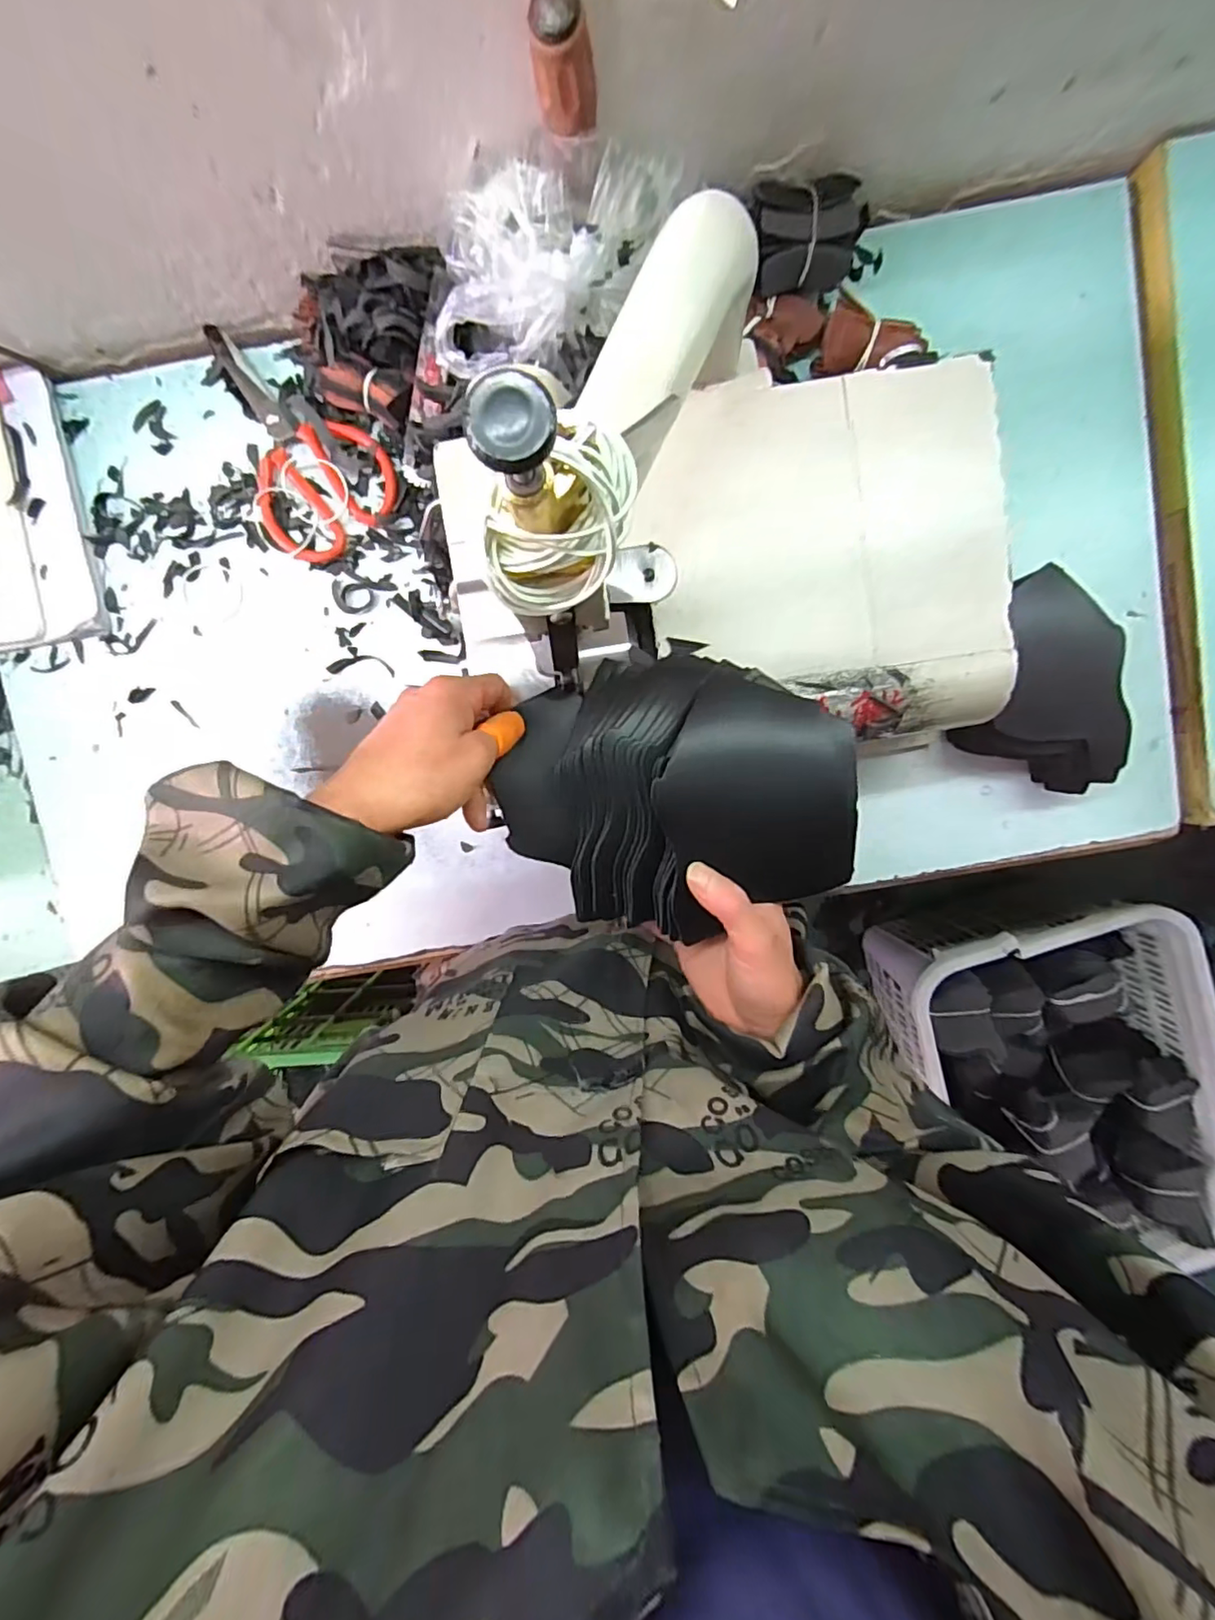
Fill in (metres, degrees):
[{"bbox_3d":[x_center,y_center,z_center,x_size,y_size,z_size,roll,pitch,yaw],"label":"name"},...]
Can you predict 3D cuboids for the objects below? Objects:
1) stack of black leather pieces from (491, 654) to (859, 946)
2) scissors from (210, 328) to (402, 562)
[{"bbox_3d":[0.038,-0.010,0.349,0.199,0.057,0.154,-3,97,0],"label":"stack of black leather pieces"},{"bbox_3d":[-0.269,-0.309,0.495,0.114,0.009,0.193,-37,95,4],"label":"scissors"}]

